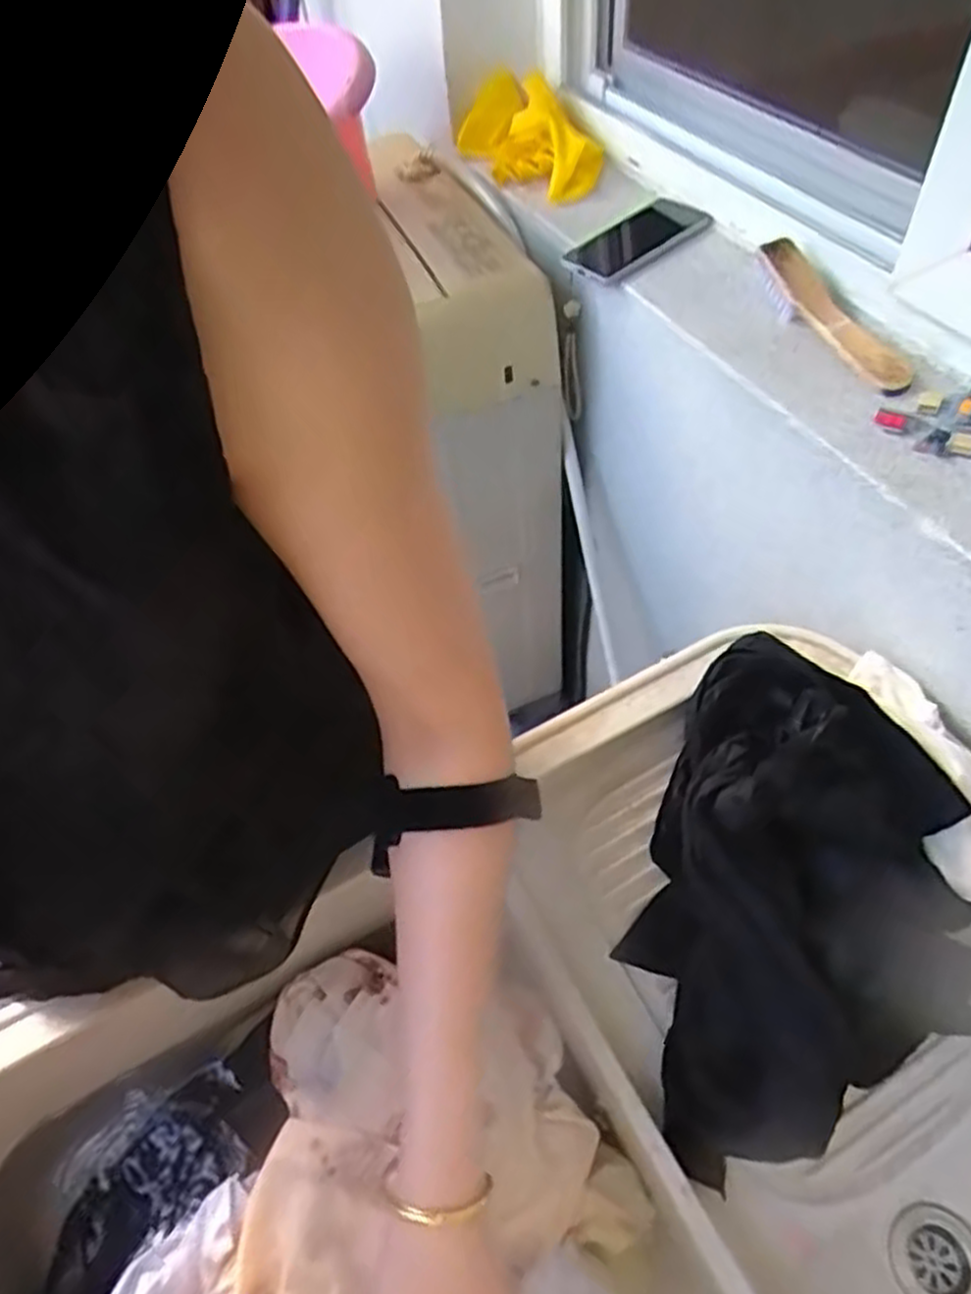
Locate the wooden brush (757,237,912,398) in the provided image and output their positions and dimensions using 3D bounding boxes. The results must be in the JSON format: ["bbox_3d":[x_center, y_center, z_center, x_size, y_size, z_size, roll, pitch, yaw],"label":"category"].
[{"bbox_3d":[0.311,-0.299,0.697,0.037,0.059,0.192,-25,54,-14],"label":"wooden brush"}]

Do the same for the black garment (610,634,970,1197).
[{"bbox_3d":[0.225,0.183,0.544,0.228,0.159,0.314,17,55,18],"label":"black garment"}]

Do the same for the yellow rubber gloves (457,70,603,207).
[{"bbox_3d":[0.054,-0.620,0.966,0.126,0.098,0.190,-32,56,-19],"label":"yellow rubber gloves"}]

